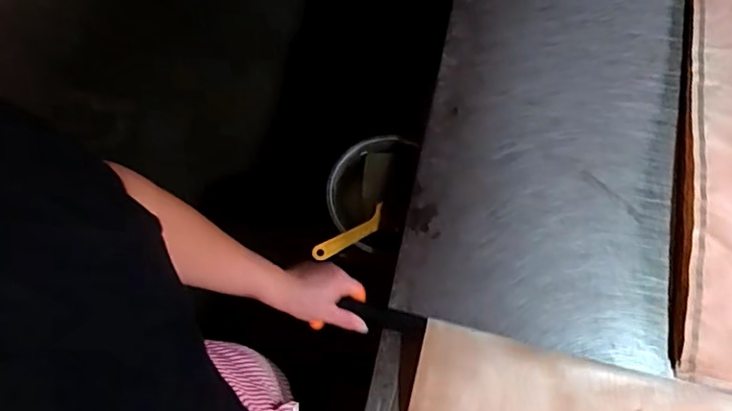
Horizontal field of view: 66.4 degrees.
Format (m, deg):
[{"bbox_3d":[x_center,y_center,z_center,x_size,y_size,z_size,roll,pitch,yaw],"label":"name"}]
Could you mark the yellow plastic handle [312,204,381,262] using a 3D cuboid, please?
[{"bbox_3d":[-0.020,0.040,0.787,0.123,0.021,0.030,-36,72,-15],"label":"yellow plastic handle"}]

